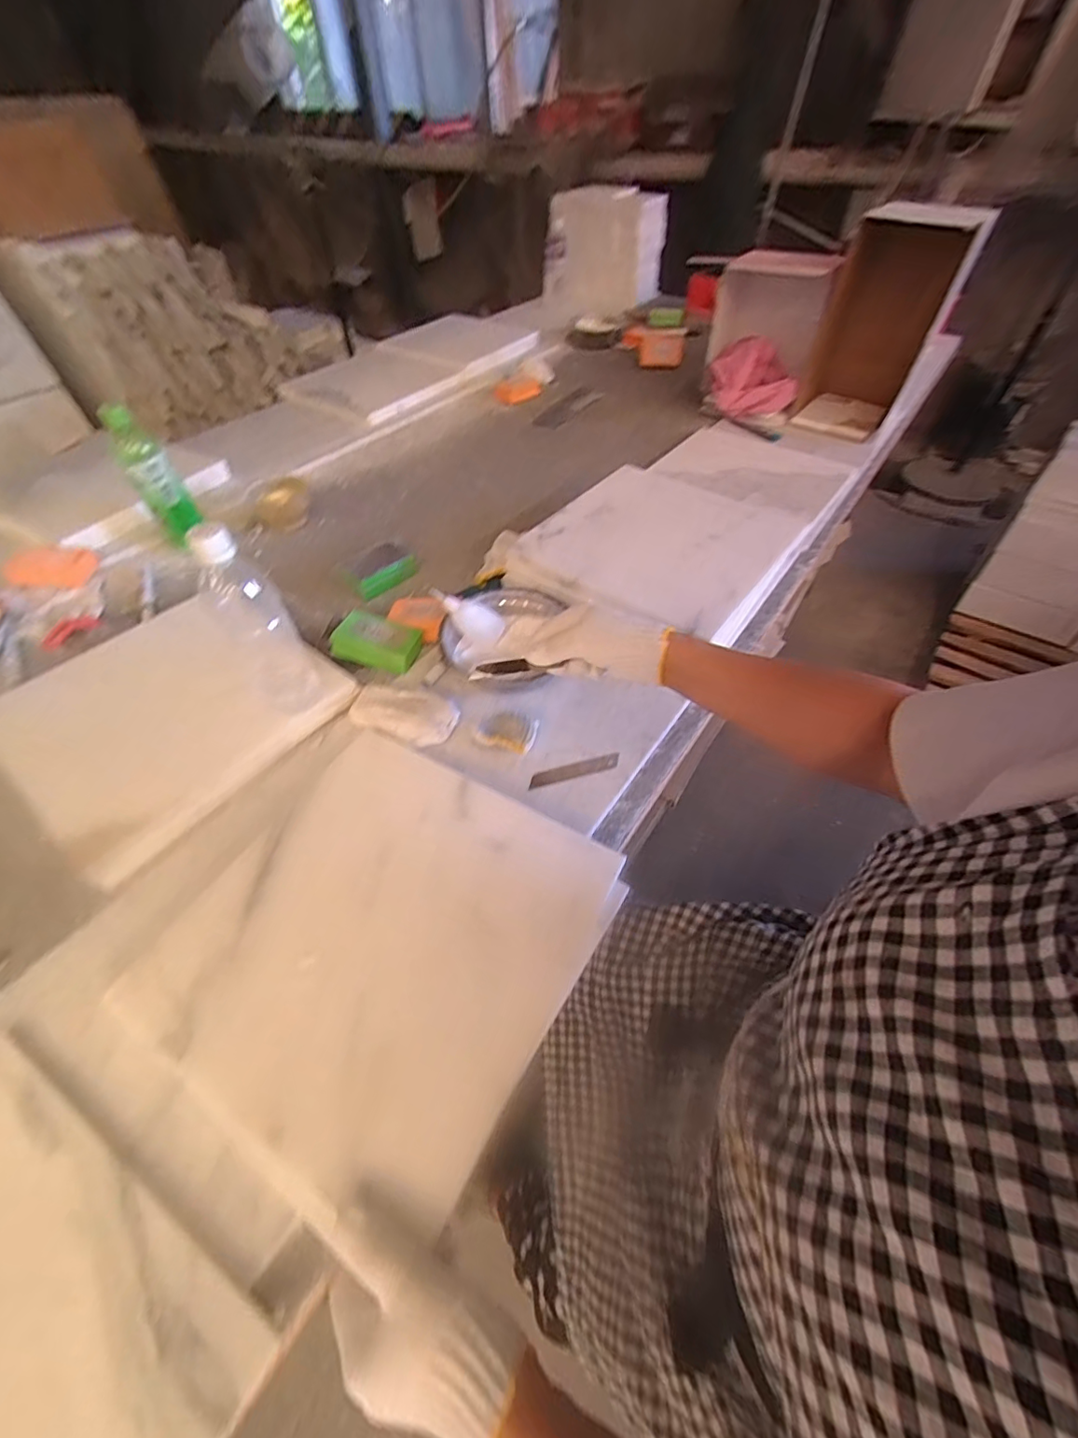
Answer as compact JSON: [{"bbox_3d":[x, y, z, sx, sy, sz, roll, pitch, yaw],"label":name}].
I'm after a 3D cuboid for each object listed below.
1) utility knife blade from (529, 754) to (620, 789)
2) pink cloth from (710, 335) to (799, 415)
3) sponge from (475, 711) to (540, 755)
[{"bbox_3d":[0.037,0.056,0.560,0.099,0.008,0.018,-13,53,-11],"label":"utility knife blade"},{"bbox_3d":[0.418,-0.679,1.071,0.139,0.046,0.169,-29,89,11],"label":"pink cloth"},{"bbox_3d":[-0.034,0.012,0.577,0.060,0.019,0.040,13,52,9],"label":"sponge"}]

